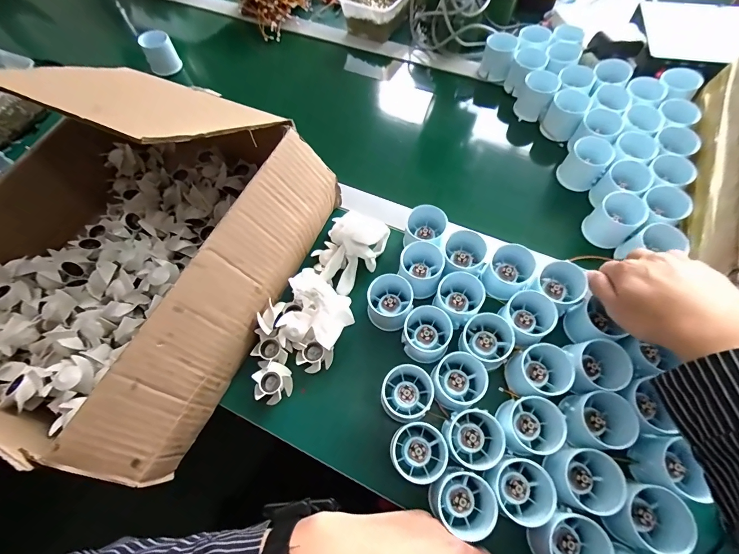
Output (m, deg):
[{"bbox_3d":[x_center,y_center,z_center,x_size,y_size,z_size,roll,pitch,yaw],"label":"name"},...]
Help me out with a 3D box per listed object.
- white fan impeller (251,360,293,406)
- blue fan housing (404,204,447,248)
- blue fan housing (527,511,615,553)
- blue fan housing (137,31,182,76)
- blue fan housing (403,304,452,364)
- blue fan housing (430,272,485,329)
[{"bbox_3d":[-0.110,0.119,0.399,0.045,0.017,0.043,-1,65,2],"label":"white fan impeller"},{"bbox_3d":[0.070,-0.059,0.444,0.047,0.041,0.049,-1,65,2],"label":"blue fan housing"},{"bbox_3d":[0.178,0.237,0.310,0.060,0.046,0.054,21,68,12],"label":"blue fan housing"},{"bbox_3d":[-0.376,-0.402,0.636,0.054,0.060,0.054,-30,67,-11],"label":"blue fan housing"},{"bbox_3d":[0.065,0.065,0.400,0.051,0.048,0.057,34,71,17],"label":"blue fan housing"},{"bbox_3d":[0.104,0.026,0.410,0.049,0.041,0.058,33,71,16],"label":"blue fan housing"}]

